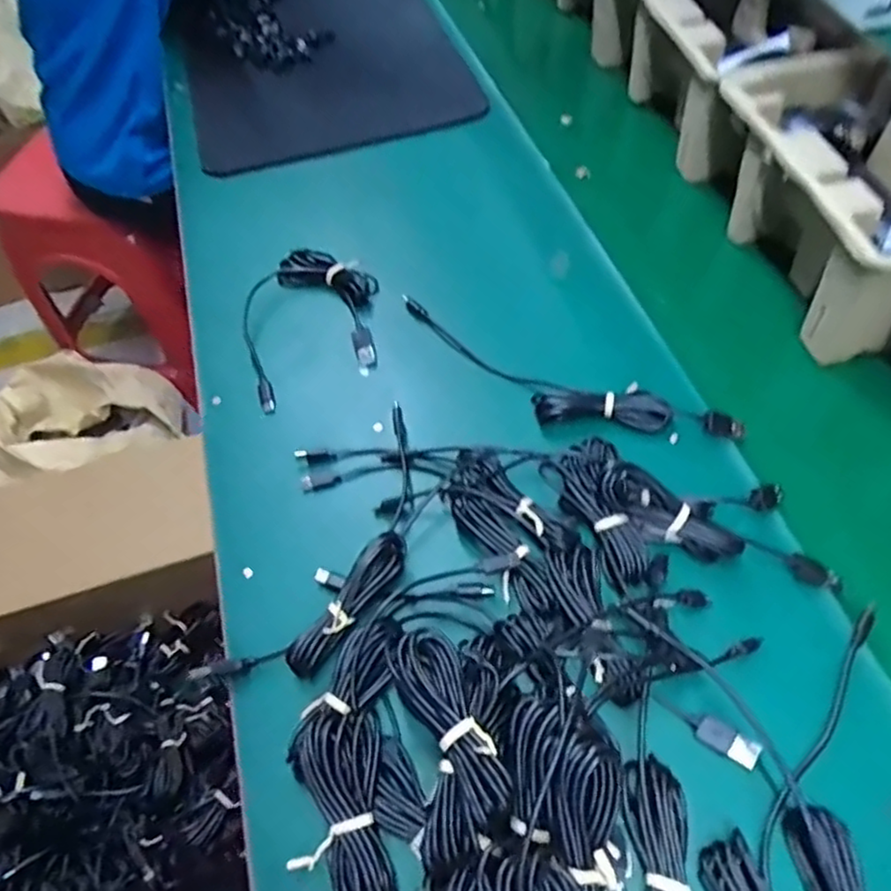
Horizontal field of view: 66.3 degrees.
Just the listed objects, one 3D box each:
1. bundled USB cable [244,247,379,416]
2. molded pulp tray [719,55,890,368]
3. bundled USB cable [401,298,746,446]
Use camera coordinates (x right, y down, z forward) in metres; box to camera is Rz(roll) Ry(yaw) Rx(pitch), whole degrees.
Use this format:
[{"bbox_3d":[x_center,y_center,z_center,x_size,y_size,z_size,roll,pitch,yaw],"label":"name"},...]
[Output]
[{"bbox_3d":[-0.104,-0.100,0.527,0.100,0.014,0.158,-4,52,-2],"label":"bundled USB cable"},{"bbox_3d":[0.303,-0.175,0.507,0.145,0.112,0.229,-9,53,-6],"label":"molded pulp tray"},{"bbox_3d":[0.070,-0.047,0.484,0.260,0.022,0.057,25,56,19],"label":"bundled USB cable"}]

